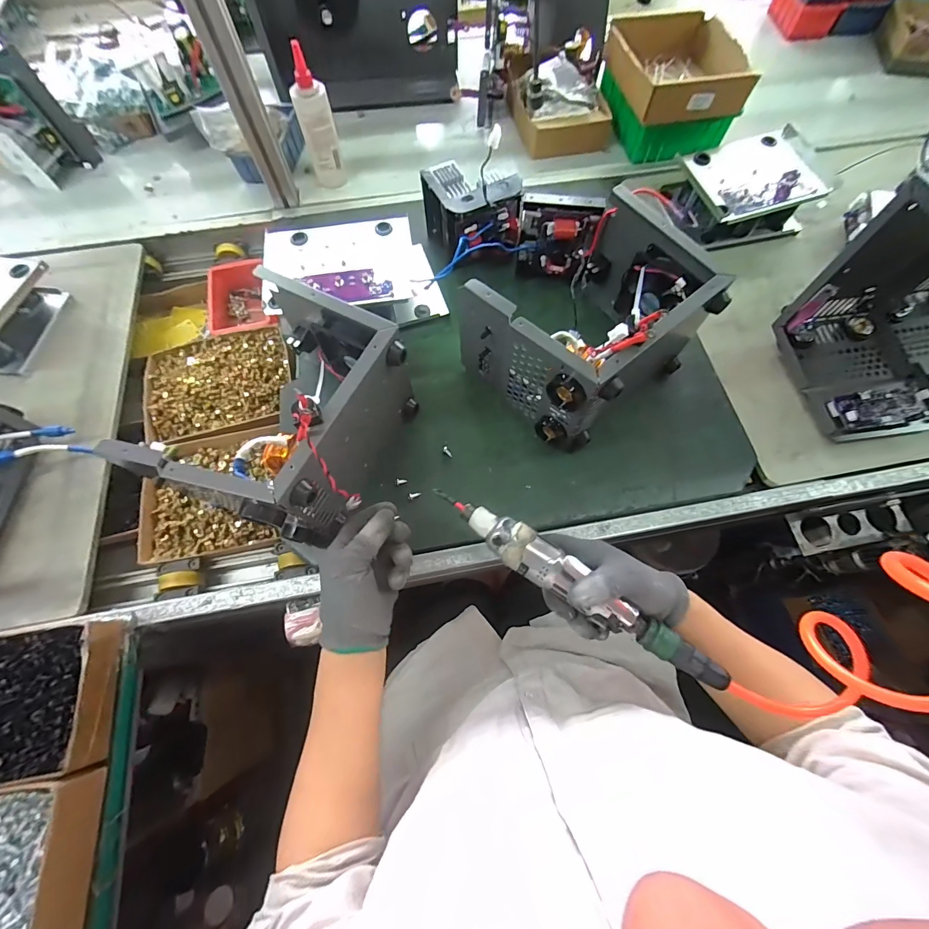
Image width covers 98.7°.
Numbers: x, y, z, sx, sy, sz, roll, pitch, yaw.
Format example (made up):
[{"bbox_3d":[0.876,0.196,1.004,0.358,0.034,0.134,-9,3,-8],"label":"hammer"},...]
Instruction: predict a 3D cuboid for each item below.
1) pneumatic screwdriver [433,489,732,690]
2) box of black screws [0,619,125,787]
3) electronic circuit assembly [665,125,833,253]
[{"bbox_3d":[0.095,0.104,0.364,0.287,0.032,0.036,33,72,12],"label":"pneumatic screwdriver"},{"bbox_3d":[-0.446,0.237,0.395,0.175,0.058,0.130,-8,69,-3],"label":"box of black screws"},{"bbox_3d":[0.444,-0.434,0.635,0.201,0.074,0.147,-10,69,-3],"label":"electronic circuit assembly"}]

